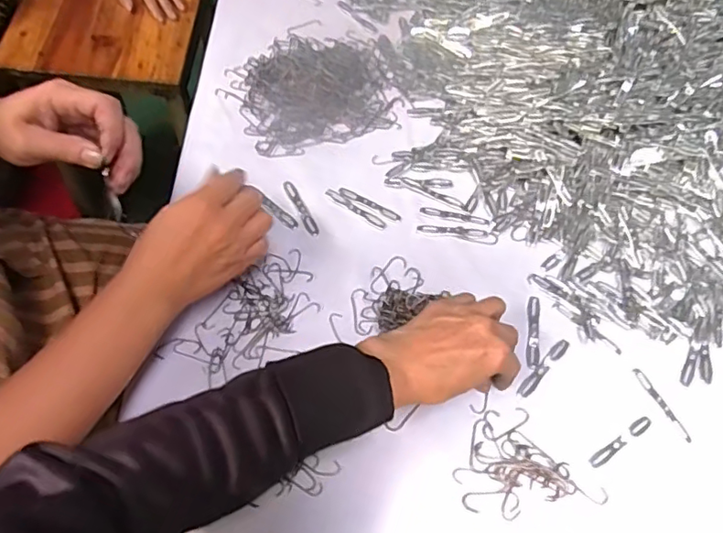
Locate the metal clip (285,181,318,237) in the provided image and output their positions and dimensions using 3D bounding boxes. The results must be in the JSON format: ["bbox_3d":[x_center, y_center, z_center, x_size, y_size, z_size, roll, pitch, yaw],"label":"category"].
[{"bbox_3d":[-0.061,-0.058,0.556,0.011,0.004,0.070,-24,65,-15],"label":"metal clip"}]

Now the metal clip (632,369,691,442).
[{"bbox_3d":[0.256,0.117,0.476,0.008,0.004,0.068,-22,65,-14],"label":"metal clip"}]

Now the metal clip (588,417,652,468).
[{"bbox_3d":[0.214,0.144,0.460,0.067,0.004,0.011,-30,67,-17],"label":"metal clip"}]

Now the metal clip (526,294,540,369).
[{"bbox_3d":[0.155,0.058,0.505,0.011,0.004,0.068,9,62,2],"label":"metal clip"}]

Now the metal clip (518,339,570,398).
[{"bbox_3d":[0.160,0.089,0.491,0.011,0.004,0.067,40,67,18],"label":"metal clip"}]

